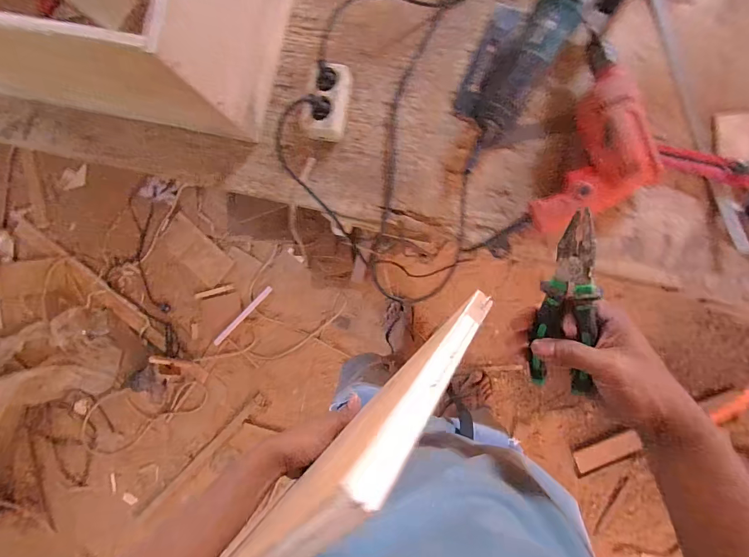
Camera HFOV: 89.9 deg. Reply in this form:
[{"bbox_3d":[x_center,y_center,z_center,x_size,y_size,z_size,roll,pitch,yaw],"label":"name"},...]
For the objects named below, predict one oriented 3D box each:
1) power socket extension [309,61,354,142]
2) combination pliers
[{"bbox_3d":[-0.071,-0.269,0.578,0.057,0.042,0.109,10,88,8],"label":"power socket extension"},{"bbox_3d":[0.170,0.028,0.329,0.046,0.022,0.169,0,112,8],"label":"combination pliers"}]

